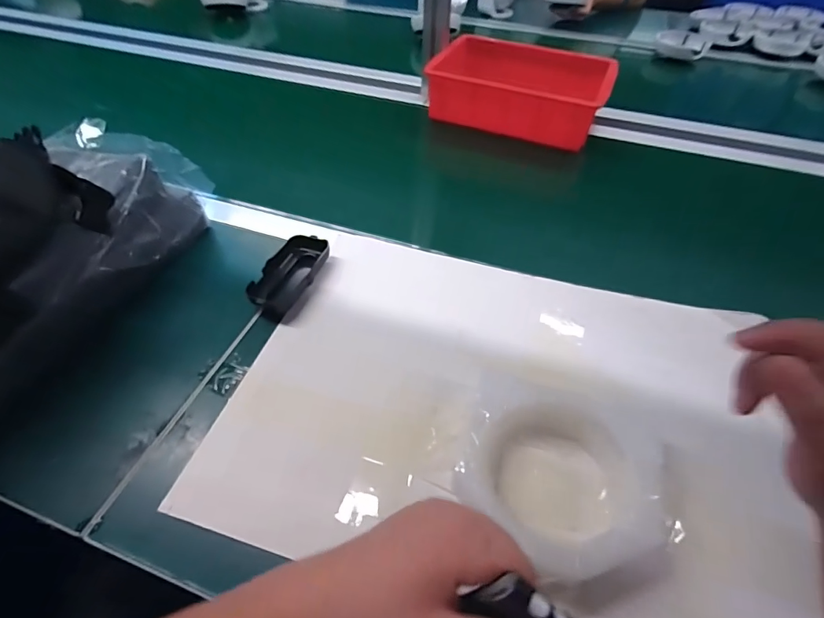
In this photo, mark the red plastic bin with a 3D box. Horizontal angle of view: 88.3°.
[{"bbox_3d":[0.185,-0.380,0.746,0.291,0.093,0.181,16,49,18],"label":"red plastic bin"}]

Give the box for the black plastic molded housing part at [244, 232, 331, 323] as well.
[{"bbox_3d":[-0.137,-0.038,0.478,0.051,0.029,0.111,14,48,16],"label":"black plastic molded housing part"}]

